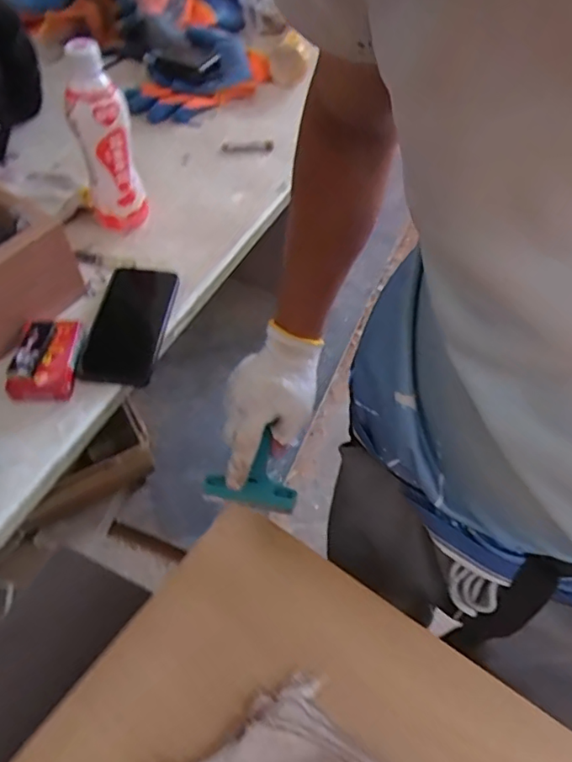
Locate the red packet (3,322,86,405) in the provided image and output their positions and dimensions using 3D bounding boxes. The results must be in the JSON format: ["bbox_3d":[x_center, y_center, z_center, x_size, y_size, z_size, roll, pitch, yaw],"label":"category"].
[{"bbox_3d":[-0.241,-0.025,0.551,0.060,0.029,0.088,-1,55,-3],"label":"red packet"}]

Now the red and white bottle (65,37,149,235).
[{"bbox_3d":[-0.206,-0.271,0.628,0.063,0.192,0.064,-7,55,-7],"label":"red and white bottle"}]

